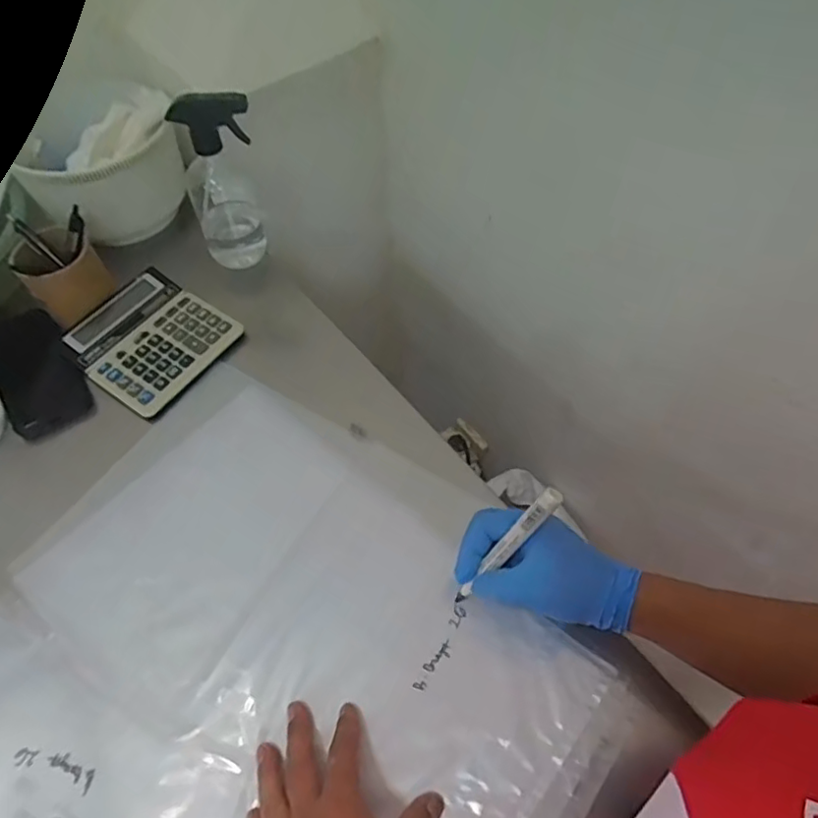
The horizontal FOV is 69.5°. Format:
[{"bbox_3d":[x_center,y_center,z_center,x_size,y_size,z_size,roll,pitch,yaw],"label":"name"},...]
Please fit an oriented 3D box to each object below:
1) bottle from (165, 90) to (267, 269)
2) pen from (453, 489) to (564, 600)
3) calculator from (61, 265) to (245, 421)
[{"bbox_3d":[-0.215,-0.264,0.686,0.086,0.198,0.061,-24,60,-15],"label":"bottle"},{"bbox_3d":[0.075,0.114,0.475,0.013,0.143,0.014,-4,47,-49],"label":"pen"},{"bbox_3d":[-0.294,-0.078,0.675,0.158,0.031,0.146,31,62,19],"label":"calculator"}]

